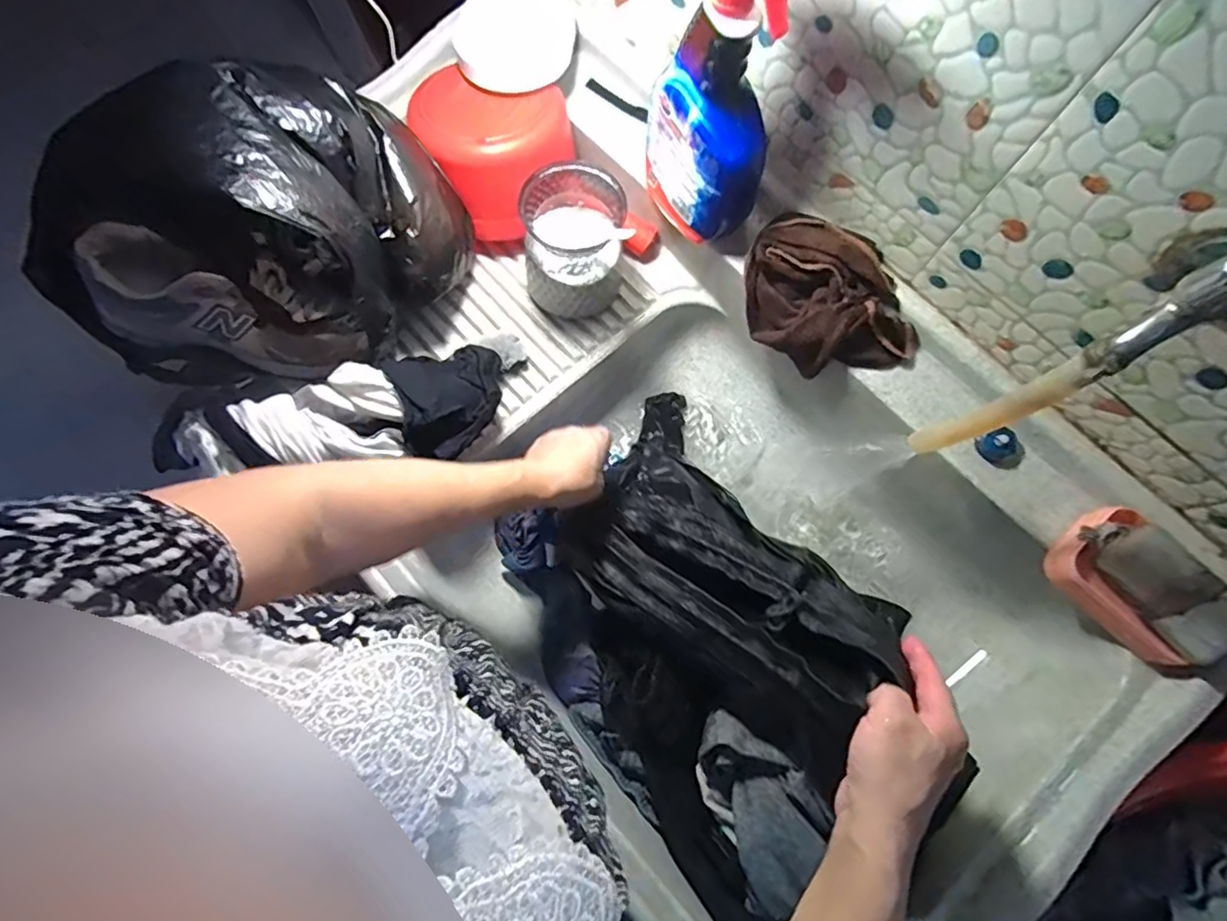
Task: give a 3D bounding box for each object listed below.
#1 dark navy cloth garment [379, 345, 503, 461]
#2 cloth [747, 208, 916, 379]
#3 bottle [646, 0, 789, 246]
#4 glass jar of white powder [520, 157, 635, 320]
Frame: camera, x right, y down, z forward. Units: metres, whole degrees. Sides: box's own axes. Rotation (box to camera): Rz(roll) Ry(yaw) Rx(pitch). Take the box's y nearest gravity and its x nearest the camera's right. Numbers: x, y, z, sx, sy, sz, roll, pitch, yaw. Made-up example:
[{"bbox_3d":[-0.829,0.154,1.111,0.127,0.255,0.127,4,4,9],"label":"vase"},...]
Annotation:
[{"bbox_3d":[-0.152,-0.056,0.564,0.113,0.047,0.112,-13,69,-33],"label":"dark navy cloth garment"},{"bbox_3d":[0.214,-0.158,0.582,0.109,0.089,0.173,-39,79,-7],"label":"cloth"},{"bbox_3d":[0.083,-0.304,0.488,0.072,0.260,0.108,-28,77,-5],"label":"bottle"},{"bbox_3d":[-0.039,-0.228,0.621,0.105,0.123,0.110,0,77,2],"label":"glass jar of white powder"}]

